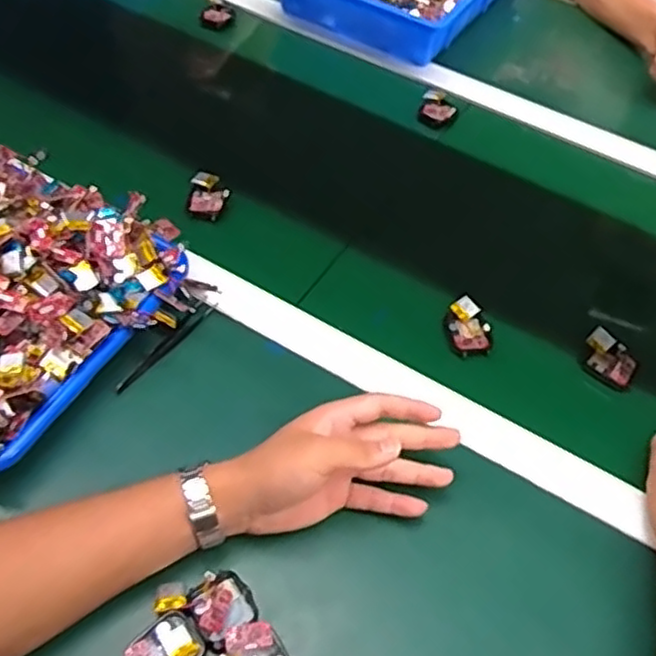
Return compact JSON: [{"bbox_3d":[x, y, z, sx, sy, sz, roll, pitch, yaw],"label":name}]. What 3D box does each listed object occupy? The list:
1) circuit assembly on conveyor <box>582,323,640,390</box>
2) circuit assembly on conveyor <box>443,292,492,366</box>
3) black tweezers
[{"bbox_3d":[0.247,0.027,0.616,0.052,0.013,0.042,39,59,22],"label":"circuit assembly on conveyor"},{"bbox_3d":[0.125,0.001,0.623,0.038,0.021,0.058,-10,55,-13],"label":"circuit assembly on conveyor"},{"bbox_3d":[-0.133,0.012,0.589,0.017,0.008,0.117,28,55,15],"label":"black tweezers"}]

